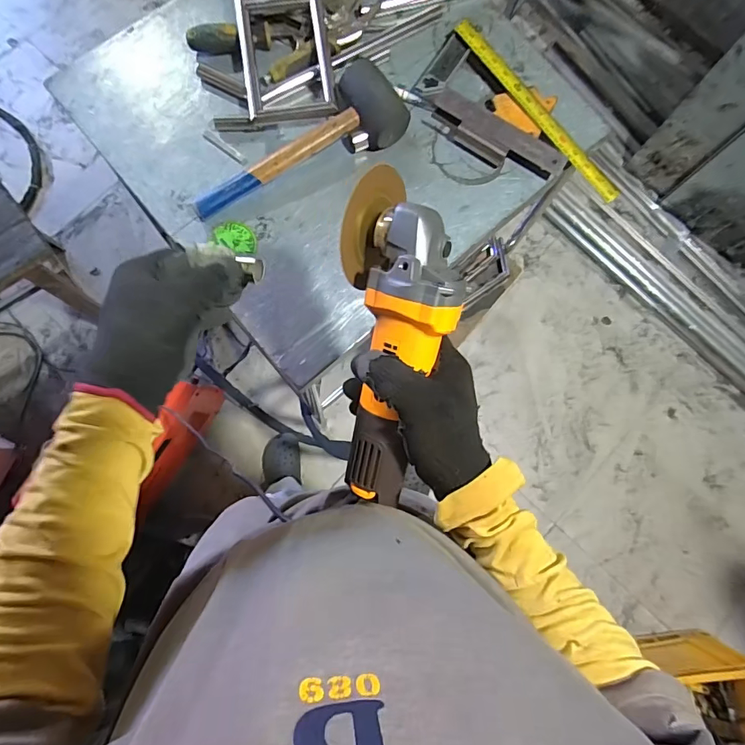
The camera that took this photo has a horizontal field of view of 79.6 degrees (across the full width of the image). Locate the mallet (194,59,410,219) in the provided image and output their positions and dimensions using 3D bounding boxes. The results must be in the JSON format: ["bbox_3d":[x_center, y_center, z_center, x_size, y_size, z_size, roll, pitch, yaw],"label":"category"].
[{"bbox_3d":[-0.102,-0.300,0.592,0.309,0.056,0.116,-36,85,-8],"label":"mallet"}]

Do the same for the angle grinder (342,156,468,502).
[{"bbox_3d":[0.020,-0.021,0.379,0.093,0.081,0.280,3,105,-3],"label":"angle grinder"}]

